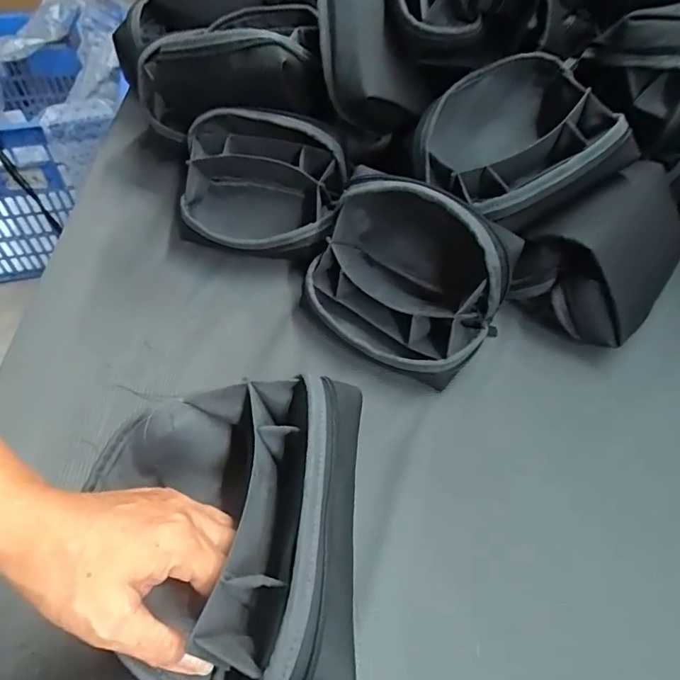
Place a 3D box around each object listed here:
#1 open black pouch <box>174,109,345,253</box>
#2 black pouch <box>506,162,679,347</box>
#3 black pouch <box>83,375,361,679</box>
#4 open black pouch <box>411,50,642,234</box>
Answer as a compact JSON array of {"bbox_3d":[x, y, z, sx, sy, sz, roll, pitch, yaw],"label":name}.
[{"bbox_3d":[-0.084,-0.145,0.481,0.166,0.106,0.110,15,52,9],"label":"open black pouch"},{"bbox_3d":[0.245,-0.075,0.433,0.161,0.105,0.103,-35,61,-26],"label":"black pouch"},{"bbox_3d":[-0.066,0.098,0.261,0.147,0.083,0.157,2,52,-1],"label":"black pouch"},{"bbox_3d":[0.155,-0.170,0.422,0.147,0.089,0.139,-26,57,-21],"label":"open black pouch"}]

